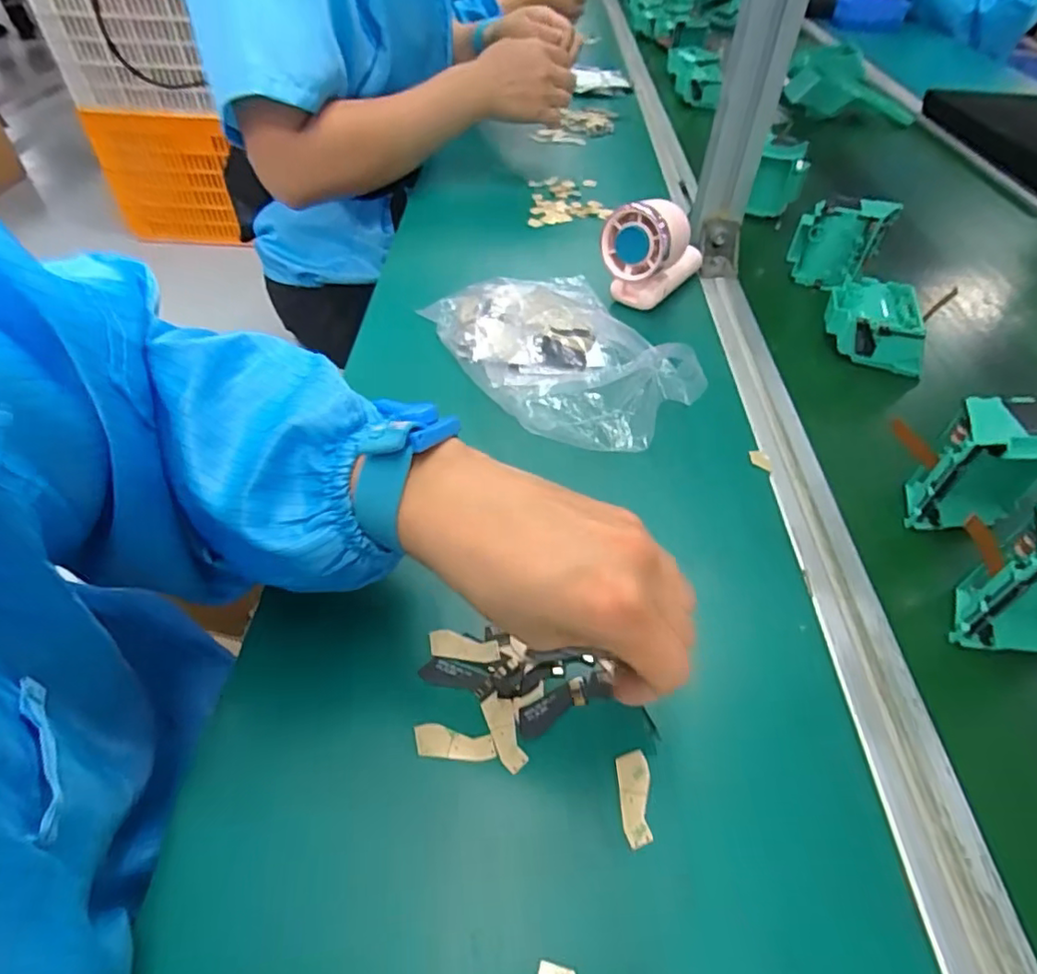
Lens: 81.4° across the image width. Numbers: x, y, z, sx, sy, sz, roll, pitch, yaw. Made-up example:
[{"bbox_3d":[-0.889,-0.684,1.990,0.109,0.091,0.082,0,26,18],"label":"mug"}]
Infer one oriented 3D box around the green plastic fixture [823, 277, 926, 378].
[{"bbox_3d":[0.292,-0.136,0.499,0.077,0.035,0.079,14,48,10],"label":"green plastic fixture"}]

